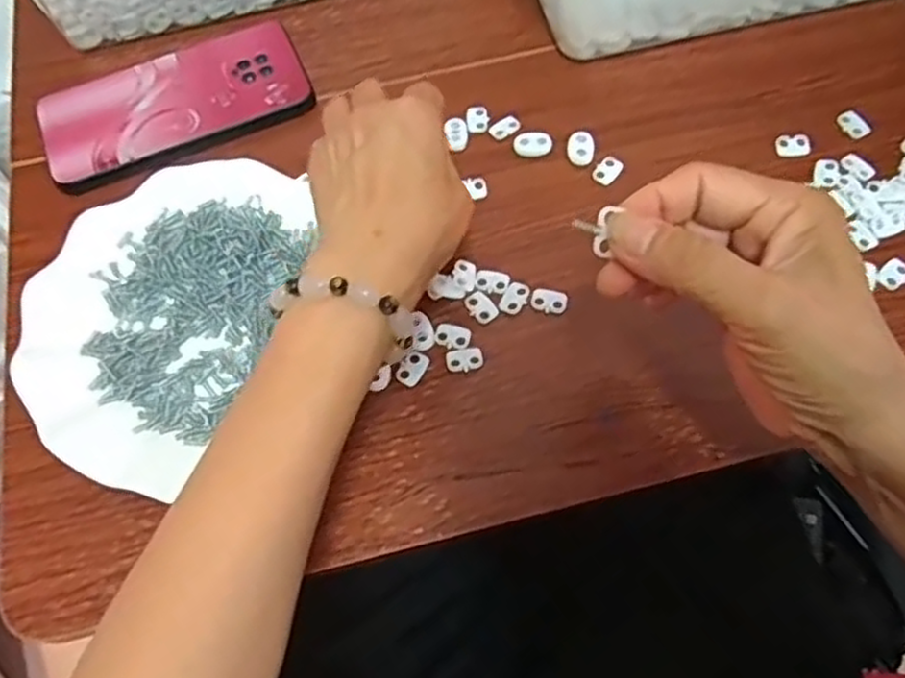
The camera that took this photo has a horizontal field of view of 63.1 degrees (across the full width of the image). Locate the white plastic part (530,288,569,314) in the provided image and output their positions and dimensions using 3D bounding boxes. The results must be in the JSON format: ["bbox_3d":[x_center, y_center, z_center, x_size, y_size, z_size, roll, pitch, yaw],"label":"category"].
[{"bbox_3d":[0.053,-0.021,0.401,0.020,0.004,0.013,8,66,6],"label":"white plastic part"}]

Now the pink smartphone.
[{"bbox_3d":[-0.172,-0.147,0.461,0.161,0.009,0.082,-22,66,-8],"label":"pink smartphone"}]

